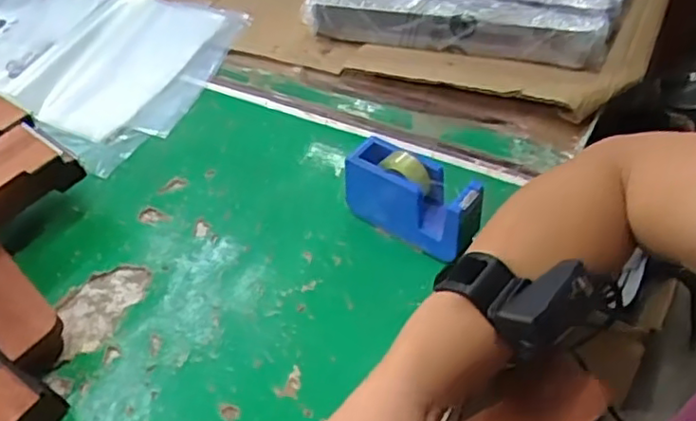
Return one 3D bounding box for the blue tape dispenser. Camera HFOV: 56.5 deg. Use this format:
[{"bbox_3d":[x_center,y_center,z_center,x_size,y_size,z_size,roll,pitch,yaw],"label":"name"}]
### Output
[{"bbox_3d":[0.063,-0.011,0.625,0.135,0.079,0.049,27,57,27],"label":"blue tape dispenser"}]

